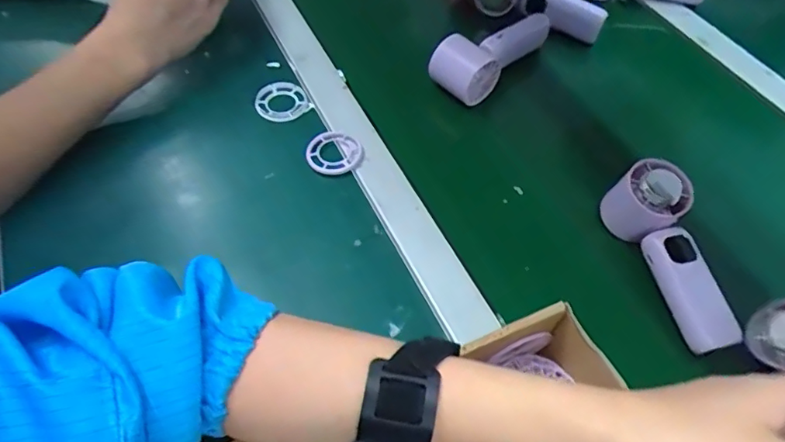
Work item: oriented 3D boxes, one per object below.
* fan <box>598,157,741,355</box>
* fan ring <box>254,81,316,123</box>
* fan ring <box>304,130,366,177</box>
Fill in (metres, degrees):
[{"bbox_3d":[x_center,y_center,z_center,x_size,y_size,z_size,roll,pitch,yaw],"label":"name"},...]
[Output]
[{"bbox_3d":[0.233,0.028,0.443,0.058,0.046,0.155,-18,75,-9],"label":"fan"},{"bbox_3d":[-0.115,-0.125,0.556,0.054,0.009,0.049,-26,59,-18],"label":"fan ring"},{"bbox_3d":[-0.056,-0.067,0.513,0.054,0.005,0.047,0,55,-1],"label":"fan ring"}]

